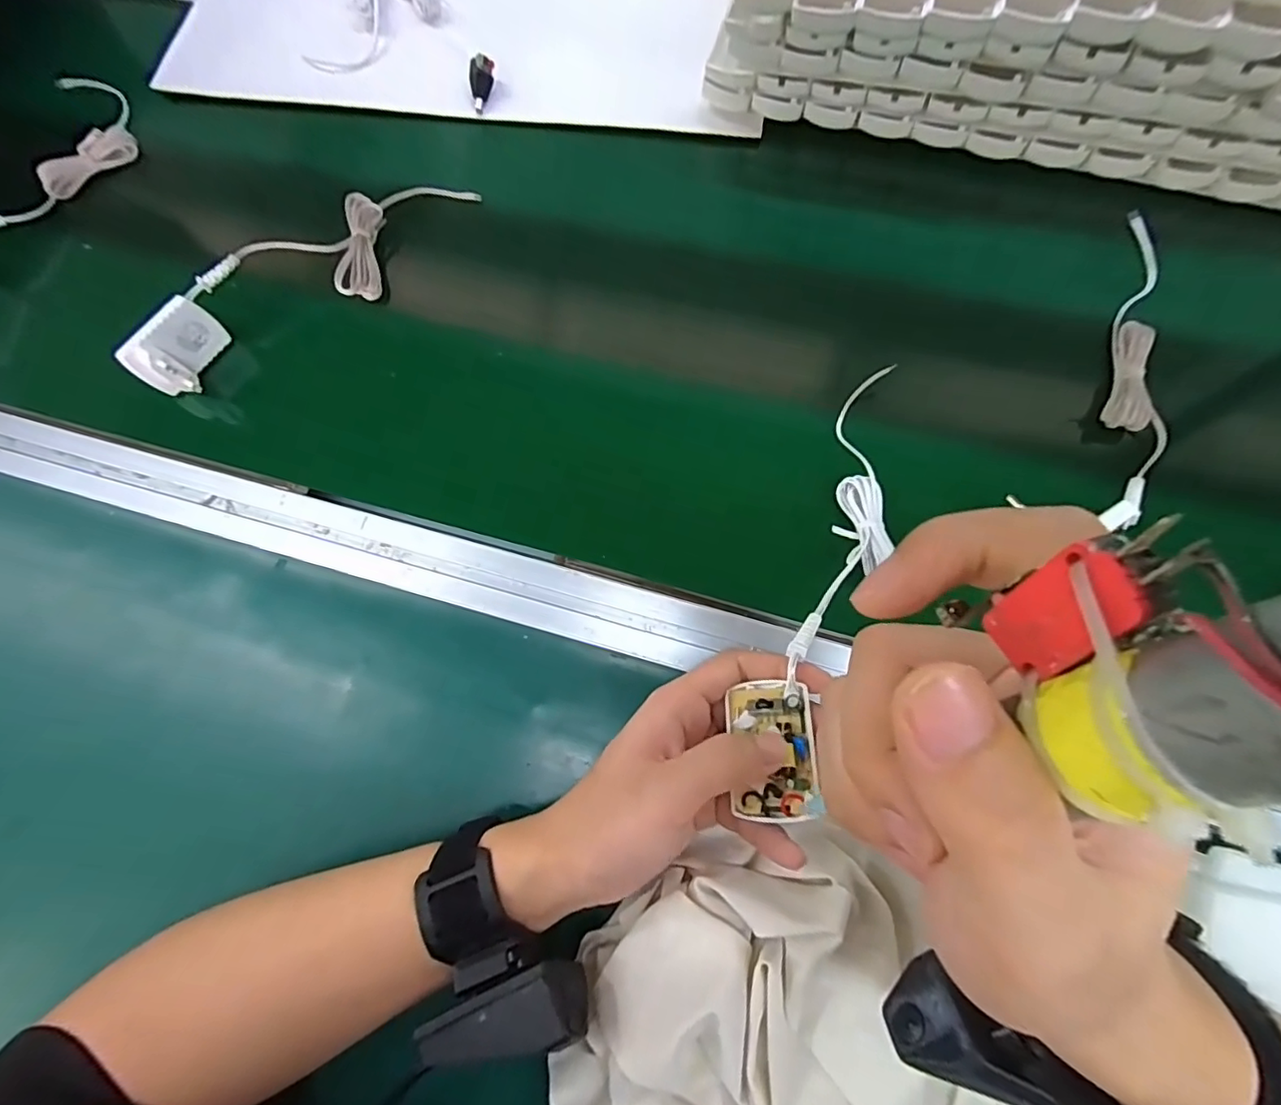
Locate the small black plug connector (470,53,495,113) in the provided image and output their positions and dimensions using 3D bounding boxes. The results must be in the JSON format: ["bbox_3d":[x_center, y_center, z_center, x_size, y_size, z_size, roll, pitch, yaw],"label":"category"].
[{"bbox_3d":[-0.128,-0.374,0.461,0.019,0.010,0.038,12,106,5],"label":"small black plug connector"}]

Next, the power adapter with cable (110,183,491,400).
[{"bbox_3d":[-0.235,-0.200,0.411,0.259,0.043,0.065,-43,77,-10],"label":"power adapter with cable"}]

